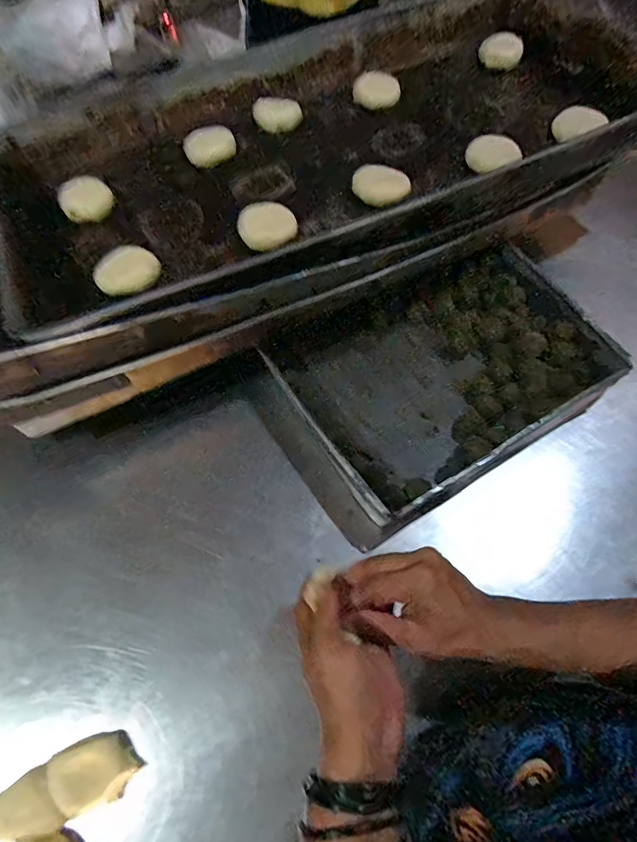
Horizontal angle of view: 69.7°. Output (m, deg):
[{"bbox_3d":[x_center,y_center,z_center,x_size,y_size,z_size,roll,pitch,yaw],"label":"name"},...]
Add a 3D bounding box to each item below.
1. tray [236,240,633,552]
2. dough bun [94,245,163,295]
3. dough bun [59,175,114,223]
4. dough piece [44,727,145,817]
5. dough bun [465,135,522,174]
[{"bbox_3d":[0.139,-0.062,0.574,0.398,0.072,0.282,-30,66,-13],"label":"tray"},{"bbox_3d":[-0.217,-0.171,0.519,0.056,0.021,0.067,38,70,18],"label":"dough bun"},{"bbox_3d":[-0.298,-0.284,0.587,0.061,0.027,0.061,-30,66,-13],"label":"dough bun"},{"bbox_3d":[-0.202,0.317,0.413,0.077,0.015,0.051,-17,64,-8],"label":"dough piece"},{"bbox_3d":[0.219,-0.335,0.574,0.064,0.024,0.044,20,65,11],"label":"dough bun"}]

